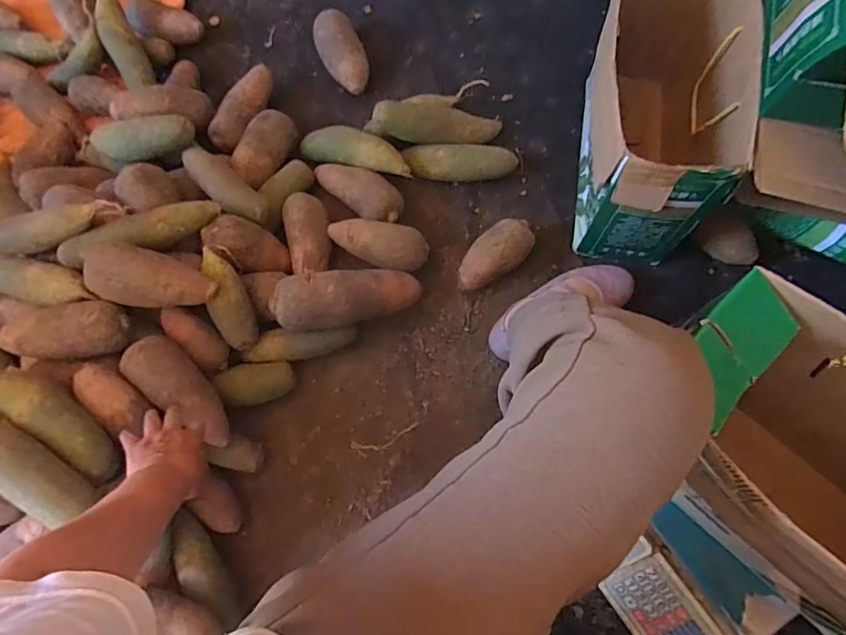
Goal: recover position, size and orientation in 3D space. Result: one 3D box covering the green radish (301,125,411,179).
[{"bbox_3d":[-0.118,-0.283,0.863,0.200,0.057,0.053,18,75,20],"label":"green radish"}]

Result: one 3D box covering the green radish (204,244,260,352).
[{"bbox_3d":[-0.279,-0.025,0.723,0.051,0.043,0.153,-17,101,-4],"label":"green radish"}]

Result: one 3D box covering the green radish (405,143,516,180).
[{"bbox_3d":[0.063,-0.256,0.840,0.186,0.061,0.049,1,75,3],"label":"green radish"}]

